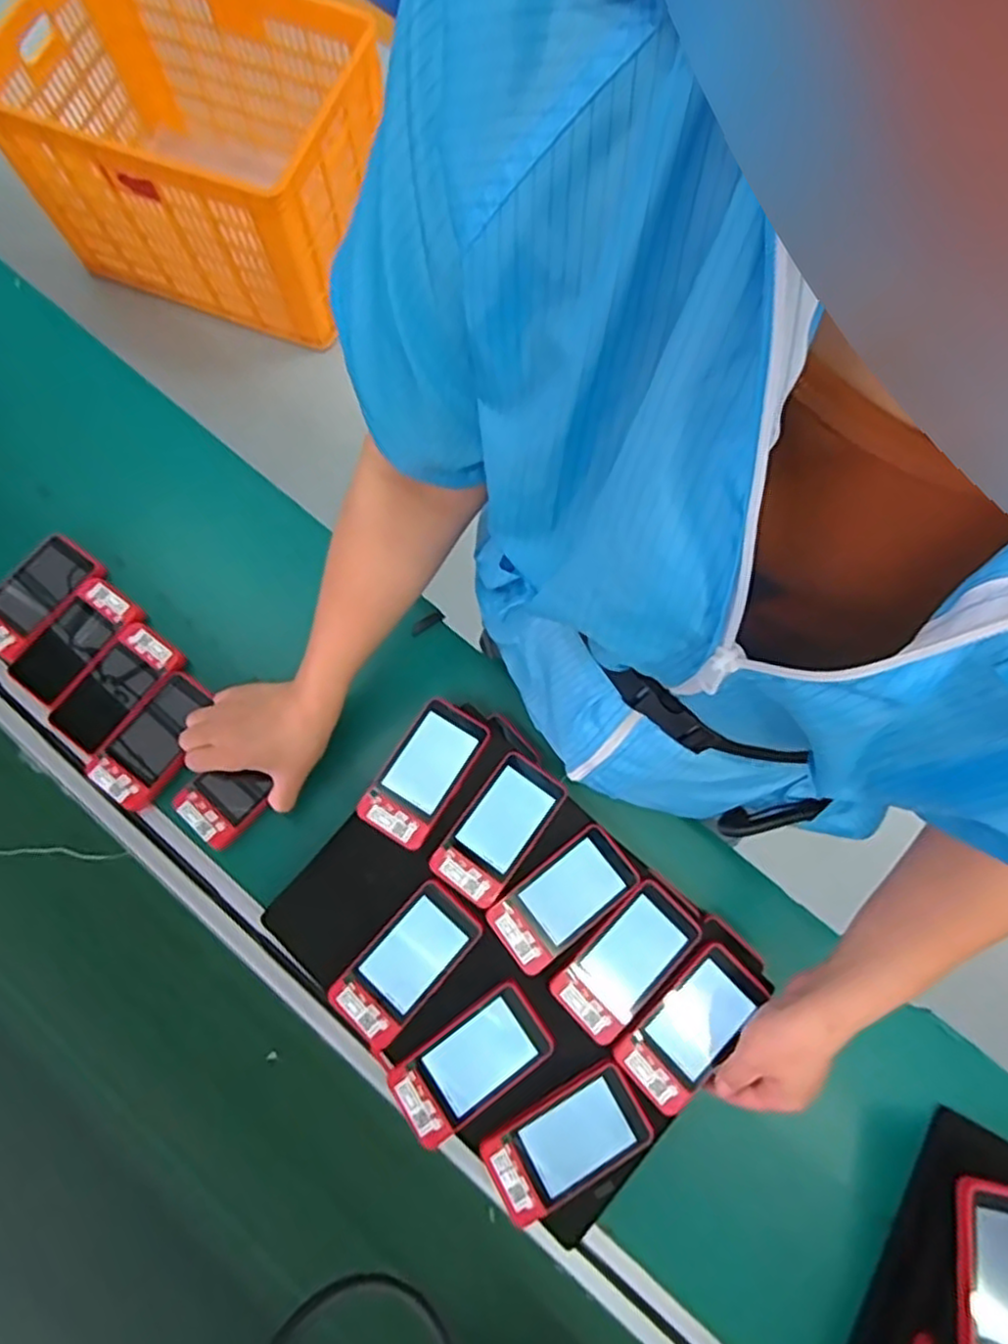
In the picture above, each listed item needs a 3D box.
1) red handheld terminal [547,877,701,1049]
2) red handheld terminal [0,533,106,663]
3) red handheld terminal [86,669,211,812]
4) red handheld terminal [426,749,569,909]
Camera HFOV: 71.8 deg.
[{"bbox_3d":[0.097,0.227,0.549,0.120,0.013,0.061,-42,80,-10],"label":"red handheld terminal"},{"bbox_3d":[-0.447,-0.075,0.661,0.064,0.013,0.119,38,79,8],"label":"red handheld terminal"},{"bbox_3d":[-0.316,0.061,0.633,0.061,0.023,0.118,35,78,7],"label":"red handheld terminal"},{"bbox_3d":[-0.005,0.129,0.579,0.061,0.014,0.121,36,78,8],"label":"red handheld terminal"}]

